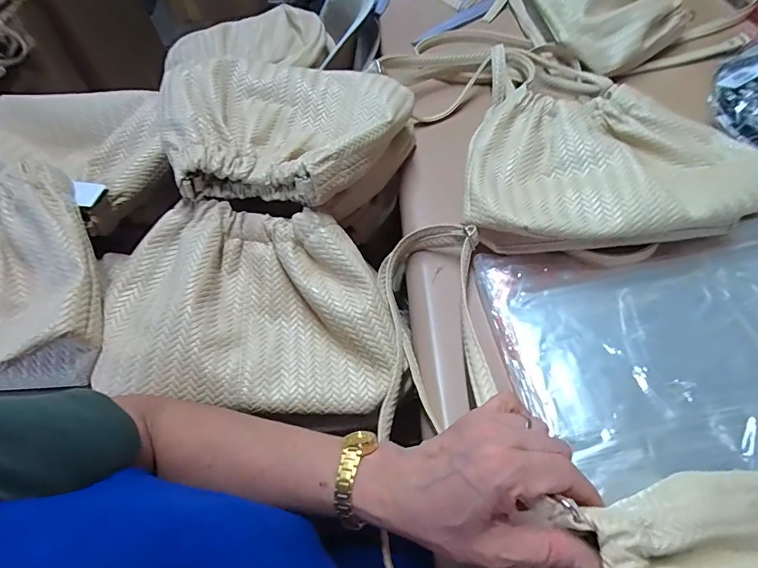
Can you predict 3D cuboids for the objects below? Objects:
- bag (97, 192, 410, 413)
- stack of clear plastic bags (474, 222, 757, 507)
[{"bbox_3d":[-0.125,0.024,0.440,0.304,0.077,0.202,3,58,7],"label":"bag"},{"bbox_3d":[0.350,0.039,0.405,0.455,0.024,0.229,-9,57,-1],"label":"stack of clear plastic bags"}]

